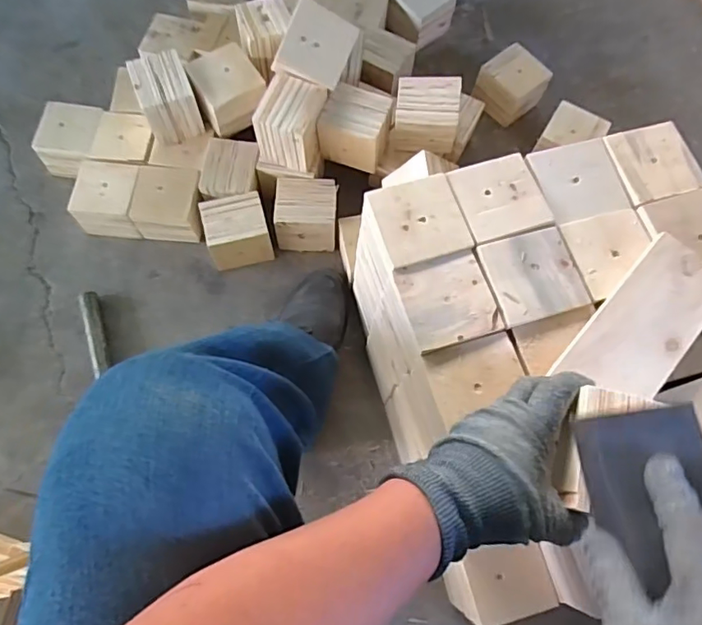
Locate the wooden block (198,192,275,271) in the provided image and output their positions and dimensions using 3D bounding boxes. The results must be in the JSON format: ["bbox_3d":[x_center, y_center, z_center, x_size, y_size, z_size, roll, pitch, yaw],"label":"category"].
[{"bbox_3d":[-0.176,-0.128,0.840,0.093,0.086,0.084,-14,72,-6],"label":"wooden block"}]

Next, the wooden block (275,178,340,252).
[{"bbox_3d":[-0.069,-0.155,0.856,0.093,0.082,0.084,1,71,-1],"label":"wooden block"}]

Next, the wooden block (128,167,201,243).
[{"bbox_3d":[-0.282,-0.166,0.867,0.114,0.082,0.105,8,71,1],"label":"wooden block"}]

